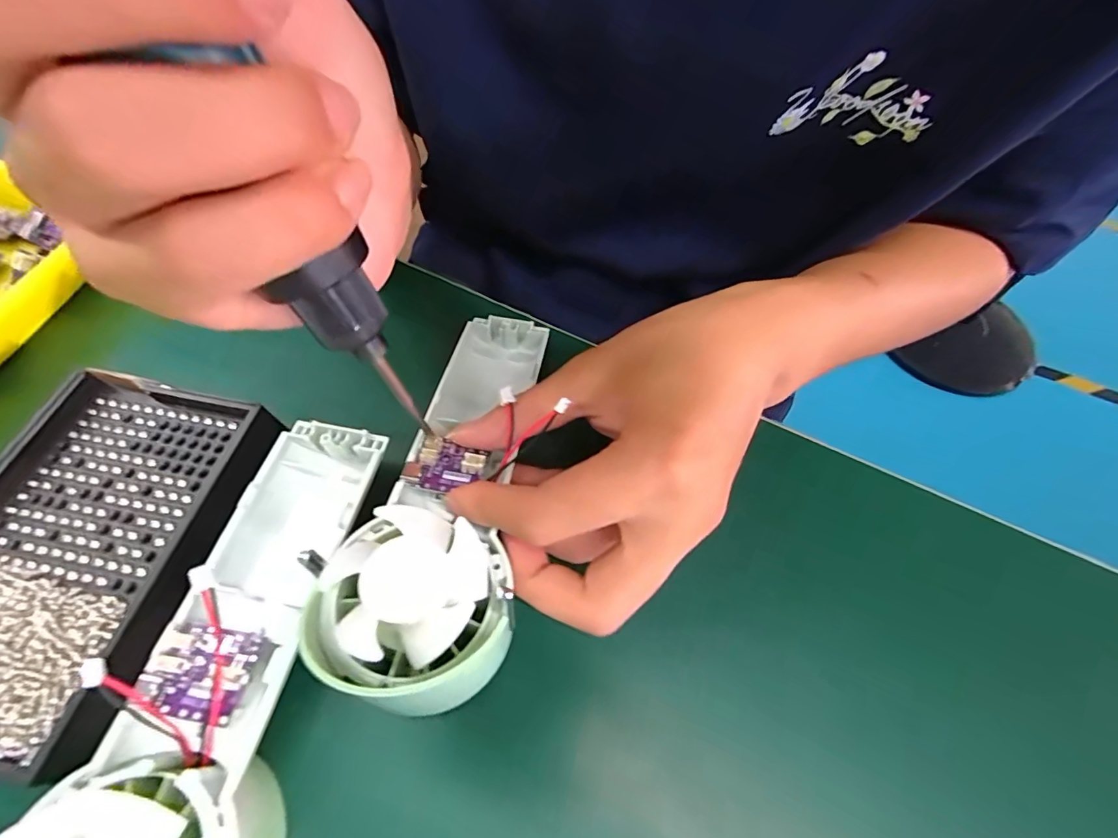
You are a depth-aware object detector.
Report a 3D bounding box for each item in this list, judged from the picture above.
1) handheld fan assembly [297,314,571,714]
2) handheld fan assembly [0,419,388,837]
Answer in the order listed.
[{"bbox_3d":[-0.041,0.016,0.191,0.058,0.027,0.174,5,41,1],"label":"handheld fan assembly"},{"bbox_3d":[-0.106,0.075,0.146,0.066,0.033,0.175,7,59,3],"label":"handheld fan assembly"}]

